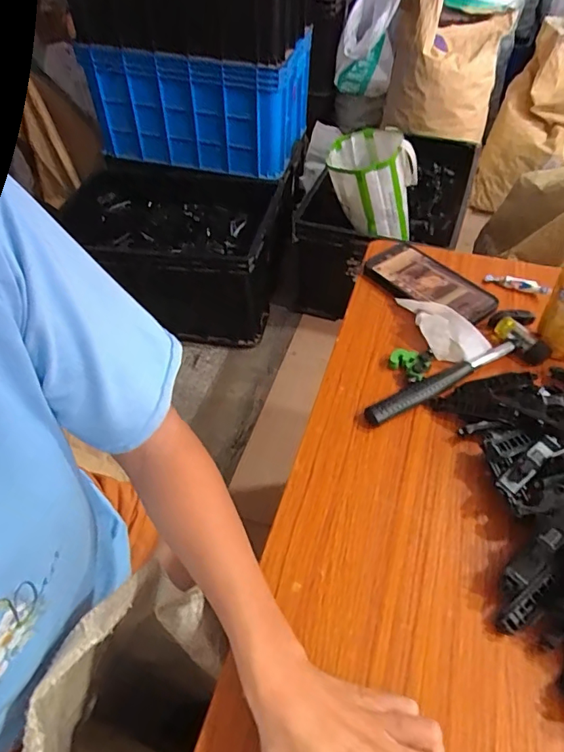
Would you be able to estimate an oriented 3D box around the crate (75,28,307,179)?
[{"bbox_3d":[-0.239,-0.868,1.503,0.597,0.307,0.361,10,51,10],"label":"crate"}]

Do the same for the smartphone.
[{"bbox_3d":[0.181,-0.115,0.601,0.084,0.009,0.161,-32,56,-23],"label":"smartphone"}]

